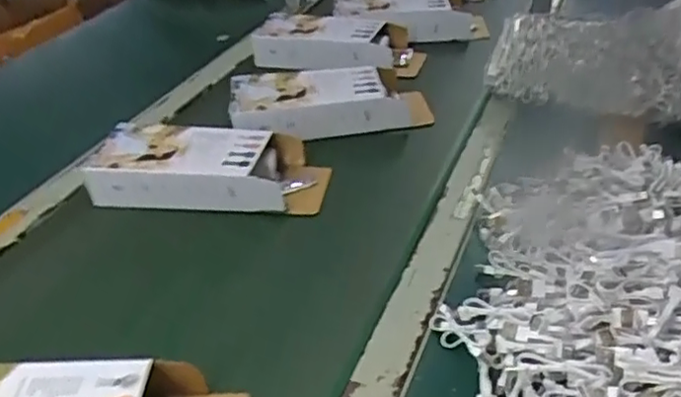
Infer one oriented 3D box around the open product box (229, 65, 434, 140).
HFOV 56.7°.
[{"bbox_3d":[-0.013,-0.132,0.831,0.253,0.068,0.104,-9,36,-6],"label":"open product box"}]

